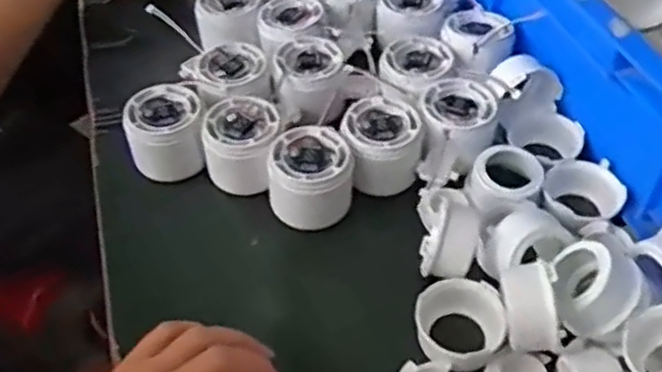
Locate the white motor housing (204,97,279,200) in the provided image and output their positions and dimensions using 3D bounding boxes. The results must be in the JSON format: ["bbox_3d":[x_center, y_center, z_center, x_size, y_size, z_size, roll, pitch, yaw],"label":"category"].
[{"bbox_3d":[-0.065,-0.027,0.511,0.055,0.047,0.063,4,49,6],"label":"white motor housing"}]

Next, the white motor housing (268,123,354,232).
[{"bbox_3d":[-0.016,-0.003,0.490,0.062,0.048,0.064,-8,49,-4],"label":"white motor housing"}]

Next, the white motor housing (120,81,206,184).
[{"bbox_3d":[-0.122,-0.037,0.524,0.058,0.051,0.058,-11,49,-7],"label":"white motor housing"}]

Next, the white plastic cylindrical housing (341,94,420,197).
[{"bbox_3d":[0.036,-0.030,0.511,0.056,0.043,0.063,-4,49,-1],"label":"white plastic cylindrical housing"}]

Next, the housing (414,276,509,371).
[{"bbox_3d":[0.081,0.084,0.430,0.052,0.030,0.053,-1,49,1],"label":"housing"}]

